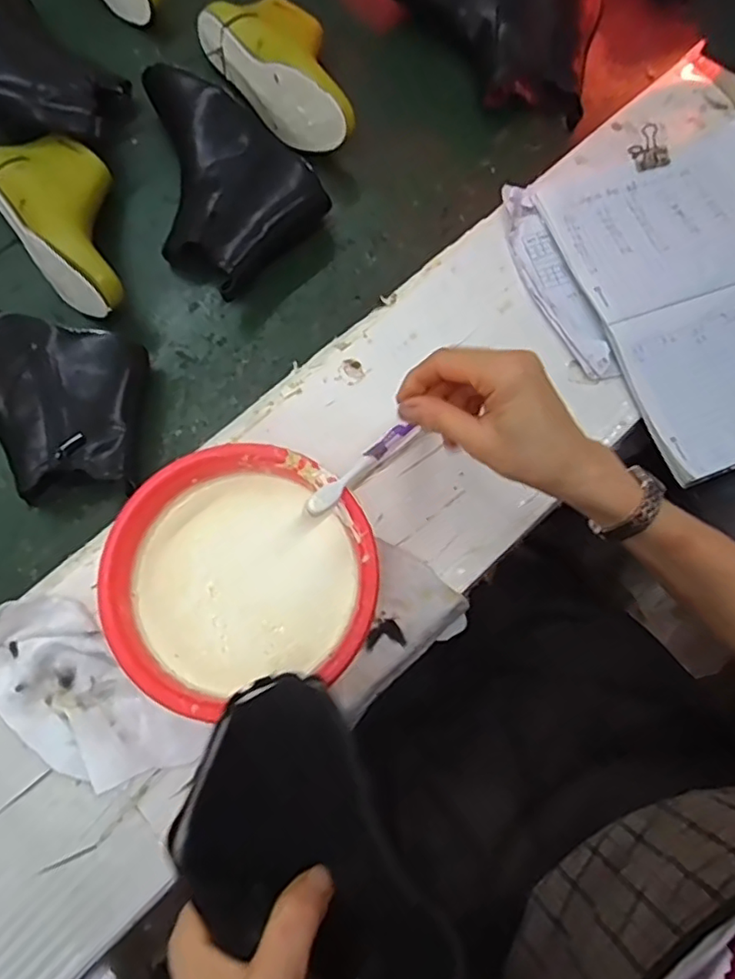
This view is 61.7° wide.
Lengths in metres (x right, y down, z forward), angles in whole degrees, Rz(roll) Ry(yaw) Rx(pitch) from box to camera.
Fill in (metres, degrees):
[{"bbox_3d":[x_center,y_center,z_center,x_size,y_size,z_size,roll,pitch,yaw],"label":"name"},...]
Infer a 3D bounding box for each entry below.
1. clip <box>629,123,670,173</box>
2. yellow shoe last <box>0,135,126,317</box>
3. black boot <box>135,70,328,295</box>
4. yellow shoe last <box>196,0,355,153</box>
[{"bbox_3d":[0.274,-0.332,0.595,0.030,0.017,0.041,-16,75,-4],"label":"clip"},{"bbox_3d":[-0.288,-0.266,0.599,0.110,0.075,0.229,-36,78,-9],"label":"yellow shoe last"},{"bbox_3d":[-0.155,-0.318,0.623,0.160,0.056,0.268,-30,77,-8],"label":"black boot"},{"bbox_3d":[-0.077,-0.448,0.647,0.107,0.066,0.226,-37,78,-9],"label":"yellow shoe last"}]

